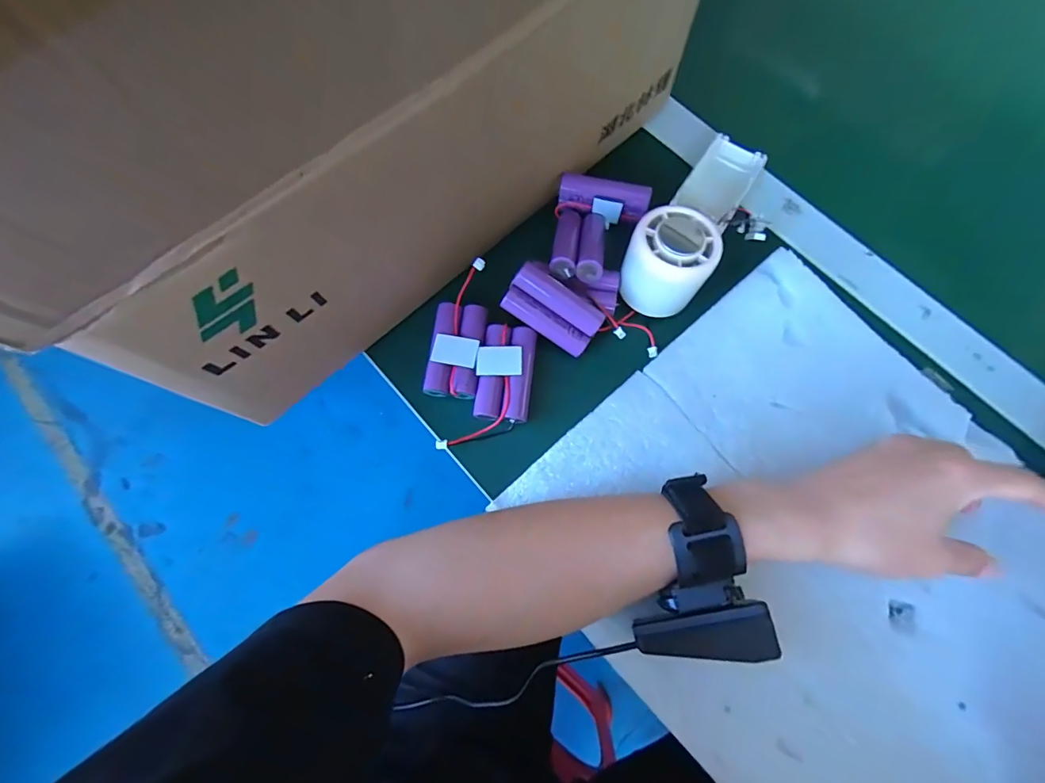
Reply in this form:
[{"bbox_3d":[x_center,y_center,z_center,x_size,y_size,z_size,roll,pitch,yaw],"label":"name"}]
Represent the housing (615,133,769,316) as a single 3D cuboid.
[{"bbox_3d":[0.127,-0.130,0.324,0.053,0.045,0.167,30,76,8],"label":"housing"}]

